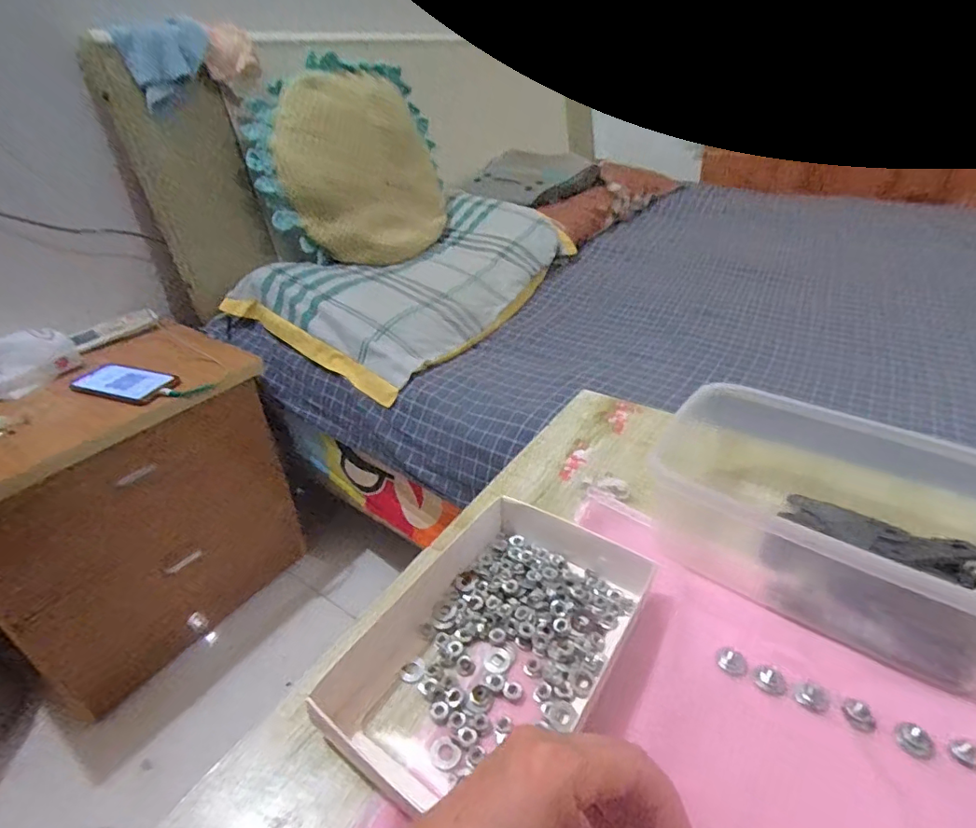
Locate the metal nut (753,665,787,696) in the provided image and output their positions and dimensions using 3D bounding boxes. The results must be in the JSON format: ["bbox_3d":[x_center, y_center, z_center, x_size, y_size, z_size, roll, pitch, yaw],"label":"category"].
[{"bbox_3d":[0.176,0.165,0.327,0.018,0.005,0.017,2,35,7],"label":"metal nut"}]

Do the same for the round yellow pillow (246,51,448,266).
[{"bbox_3d":[-0.316,-0.576,1.224,0.431,0.137,0.618,-3,67,-22],"label":"round yellow pillow"}]

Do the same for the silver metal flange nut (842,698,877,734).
[{"bbox_3d":[0.218,0.176,0.306,0.018,0.006,0.017,-2,35,1],"label":"silver metal flange nut"}]

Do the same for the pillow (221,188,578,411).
[{"bbox_3d":[-0.113,-0.287,1.083,0.419,0.140,0.695,22,42,31],"label":"pillow"}]

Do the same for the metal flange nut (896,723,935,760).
[{"bbox_3d":[0.241,0.183,0.294,0.018,0.006,0.017,9,37,16],"label":"metal flange nut"}]

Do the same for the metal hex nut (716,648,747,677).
[{"bbox_3d":[0.158,0.159,0.338,0.017,0.005,0.016,18,40,27],"label":"metal hex nut"}]

